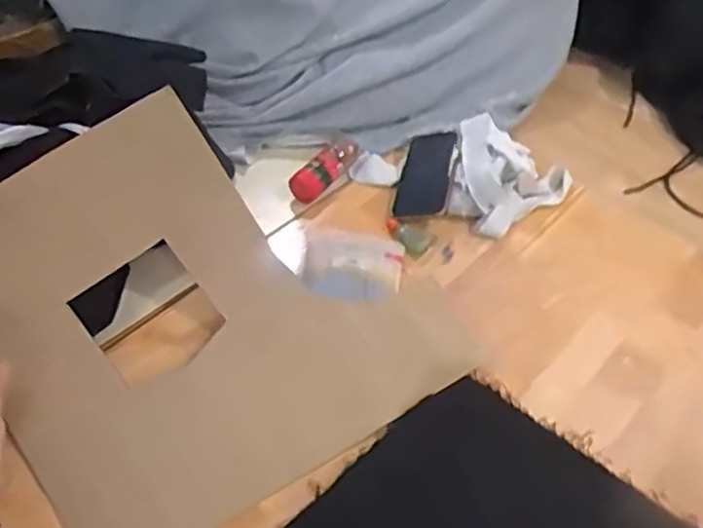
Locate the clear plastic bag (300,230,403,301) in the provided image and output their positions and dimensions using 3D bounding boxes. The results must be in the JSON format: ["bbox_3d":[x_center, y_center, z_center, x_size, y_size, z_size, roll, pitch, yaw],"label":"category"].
[{"bbox_3d":[0.002,0.001,0.793,0.111,0.029,0.089,4,48,3],"label":"clear plastic bag"}]

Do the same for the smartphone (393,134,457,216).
[{"bbox_3d":[0.097,-0.117,0.873,0.070,0.011,0.142,-1,55,24],"label":"smartphone"}]

